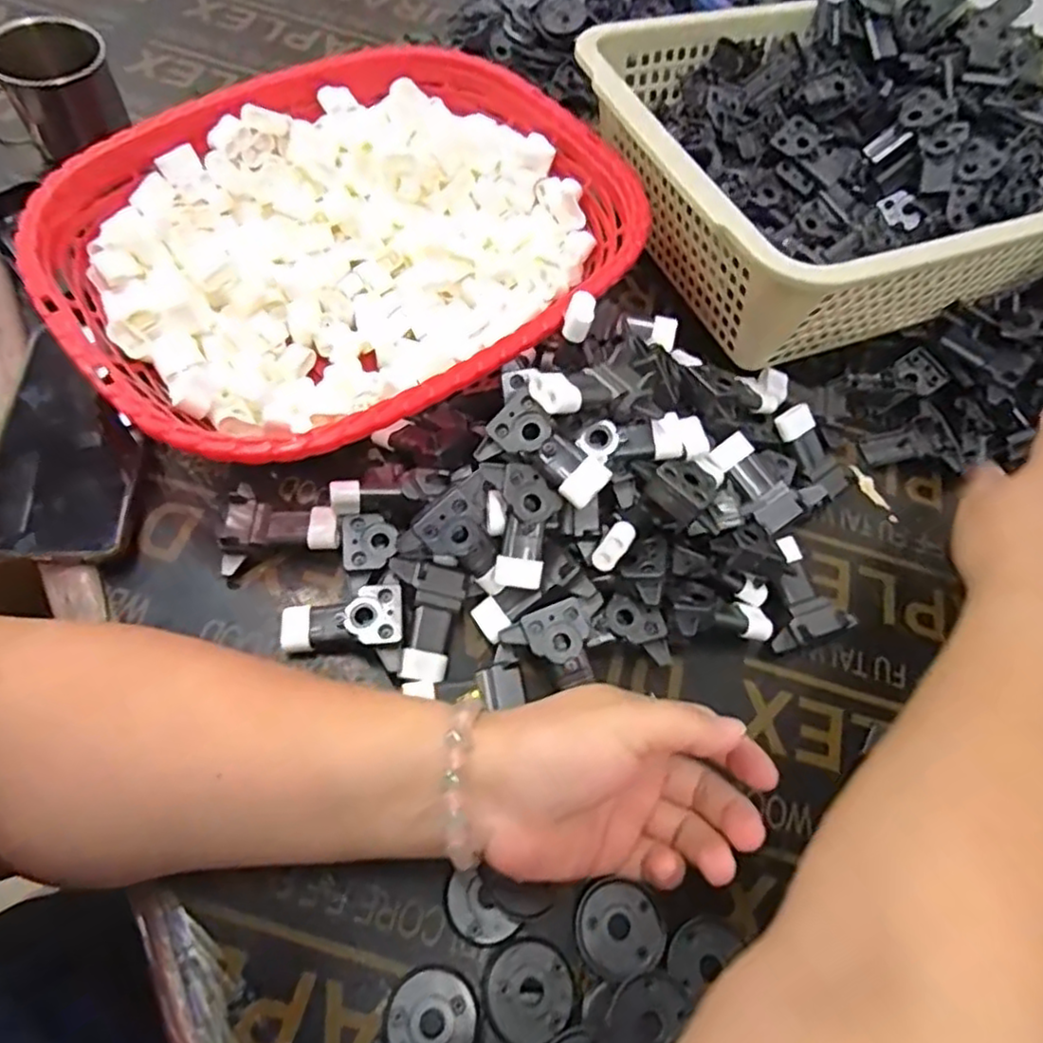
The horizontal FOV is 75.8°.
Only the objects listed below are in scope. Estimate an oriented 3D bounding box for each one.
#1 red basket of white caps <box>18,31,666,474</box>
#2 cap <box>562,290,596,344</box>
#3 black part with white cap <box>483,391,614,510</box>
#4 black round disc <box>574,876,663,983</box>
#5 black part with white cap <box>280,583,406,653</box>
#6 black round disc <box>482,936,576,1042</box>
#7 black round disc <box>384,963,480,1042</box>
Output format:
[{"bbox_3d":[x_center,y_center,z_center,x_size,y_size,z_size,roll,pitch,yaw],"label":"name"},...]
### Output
[{"bbox_3d":[-0.099,-0.176,0.432,0.359,0.095,0.275,-36,72,-22],"label":"red basket of white caps"},{"bbox_3d":[0.032,-0.114,0.374,0.016,0.015,0.024,12,62,-1],"label":"cap"},{"bbox_3d":[0.017,-0.039,0.359,0.068,0.019,0.034,39,99,7],"label":"black part with white cap"},{"bbox_3d":[0.047,0.198,0.326,0.041,0.007,0.041,3,63,-6],"label":"black round disc"},{"bbox_3d":[-0.098,0.055,0.368,0.067,0.015,0.035,-11,68,4],"label":"black part with white cap"},{"bbox_3d":[0.003,0.216,0.305,0.040,0.004,0.040,-17,66,-15],"label":"black round disc"},{"bbox_3d":[-0.040,0.225,0.300,0.040,0.004,0.041,3,63,-6],"label":"black round disc"}]

